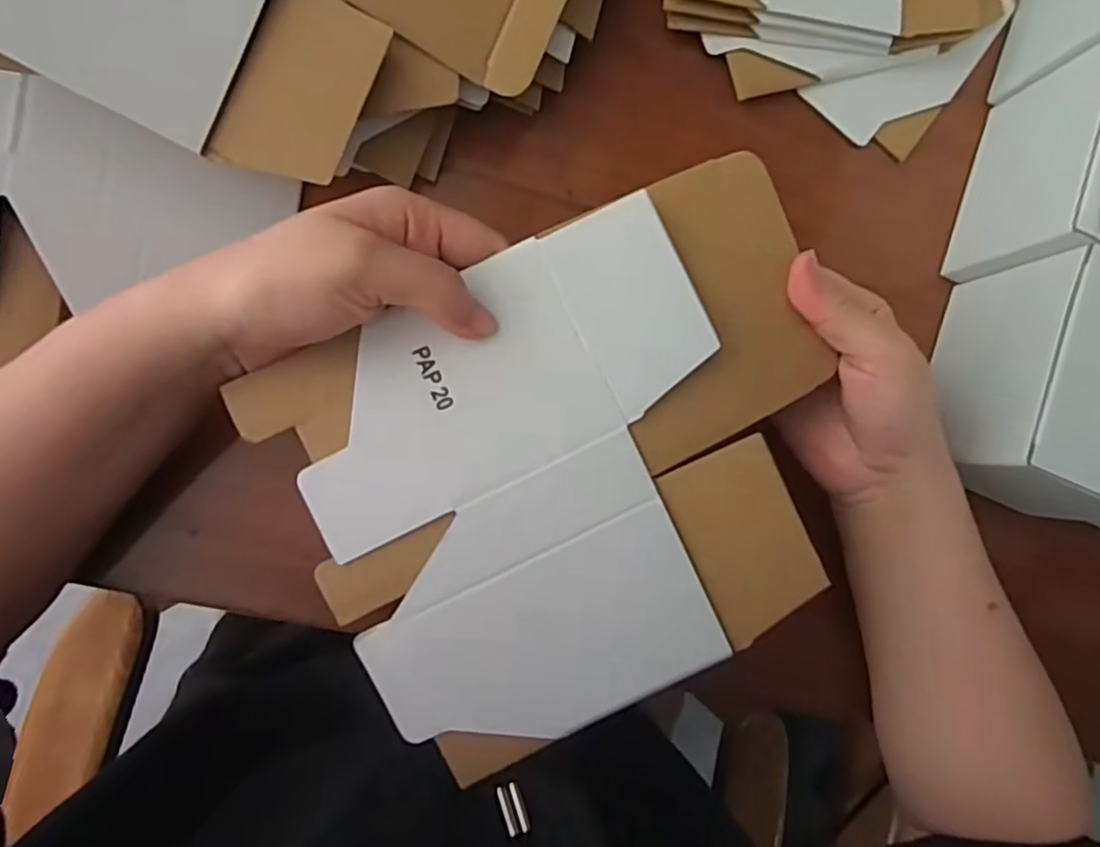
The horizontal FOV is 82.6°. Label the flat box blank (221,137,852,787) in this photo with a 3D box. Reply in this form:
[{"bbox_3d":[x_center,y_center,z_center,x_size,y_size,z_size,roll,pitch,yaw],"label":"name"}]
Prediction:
[{"bbox_3d":[0.019,0.021,0.271,0.239,0.024,0.194,-27,94,0],"label":"flat box blank"}]

